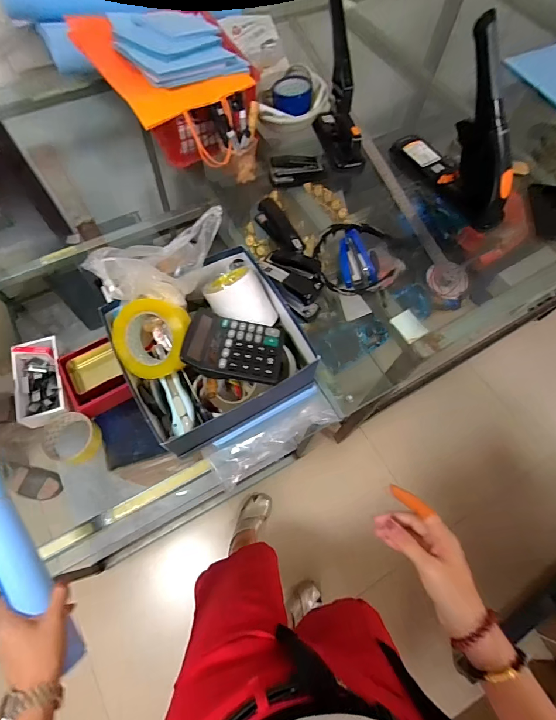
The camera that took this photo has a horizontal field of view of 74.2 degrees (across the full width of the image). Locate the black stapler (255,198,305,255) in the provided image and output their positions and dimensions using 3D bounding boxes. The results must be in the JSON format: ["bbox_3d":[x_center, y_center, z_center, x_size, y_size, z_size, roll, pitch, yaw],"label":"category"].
[{"bbox_3d":[0.004,-0.273,0.765,0.029,0.064,0.143,-36,73,-17],"label":"black stapler"}]

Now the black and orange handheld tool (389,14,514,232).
[{"bbox_3d":[0.398,-0.476,0.770,0.085,0.279,0.315,-23,69,-13],"label":"black and orange handheld tool"}]

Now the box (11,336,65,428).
[{"bbox_3d":[-0.438,0.036,0.678,0.083,0.041,0.157,-16,68,-10],"label":"box"}]

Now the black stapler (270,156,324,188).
[{"bbox_3d":[0.046,-0.439,0.856,0.132,0.050,0.045,-6,66,-6],"label":"black stapler"}]

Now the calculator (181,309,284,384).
[{"bbox_3d":[-0.064,-0.019,0.559,0.145,0.028,0.114,12,46,-4],"label":"calculator"}]

